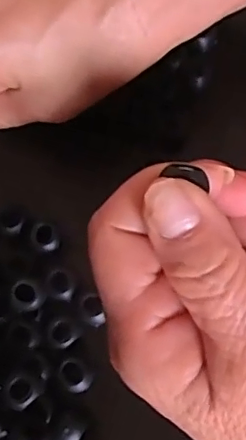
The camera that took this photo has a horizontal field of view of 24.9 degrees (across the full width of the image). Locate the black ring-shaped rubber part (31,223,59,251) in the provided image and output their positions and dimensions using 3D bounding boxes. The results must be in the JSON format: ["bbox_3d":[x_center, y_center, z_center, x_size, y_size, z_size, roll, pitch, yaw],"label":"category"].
[{"bbox_3d":[-0.033,0.007,0.234,0.010,0.004,0.012,-20,74,-3],"label":"black ring-shaped rubber part"}]

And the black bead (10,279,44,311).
[{"bbox_3d":[-0.037,0.029,0.218,0.012,0.006,0.011,-1,74,3],"label":"black bead"}]

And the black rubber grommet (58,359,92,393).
[{"bbox_3d":[-0.019,0.061,0.216,0.013,0.004,0.011,37,79,12],"label":"black rubber grommet"}]

